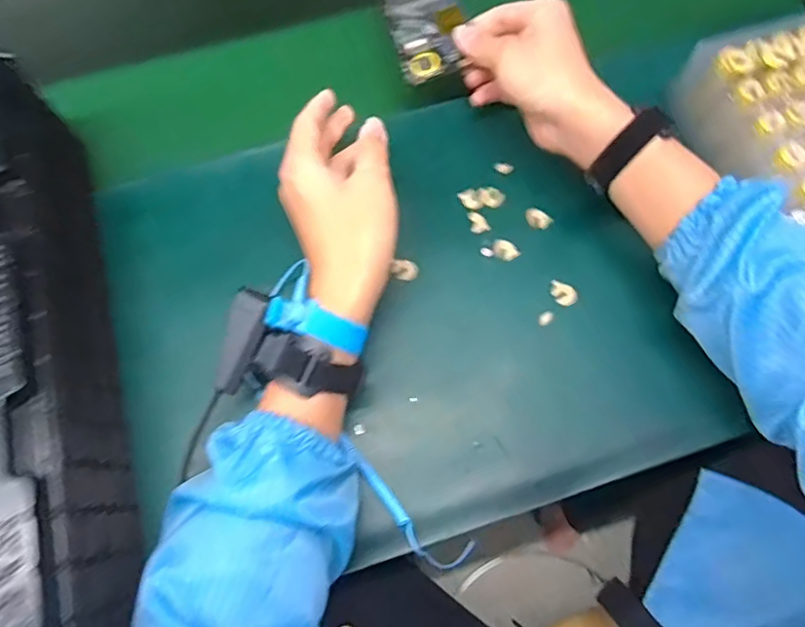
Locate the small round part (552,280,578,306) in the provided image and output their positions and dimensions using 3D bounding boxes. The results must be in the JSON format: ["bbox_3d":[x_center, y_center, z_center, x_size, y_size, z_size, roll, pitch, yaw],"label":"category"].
[{"bbox_3d":[0.132,-0.016,0.459,0.022,0.004,0.019,19,72,7],"label":"small round part"}]

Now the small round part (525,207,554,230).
[{"bbox_3d":[0.115,-0.081,0.478,0.023,0.005,0.016,36,75,12],"label":"small round part"}]

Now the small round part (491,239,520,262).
[{"bbox_3d":[0.086,-0.054,0.470,0.023,0.004,0.016,34,74,11],"label":"small round part"}]

